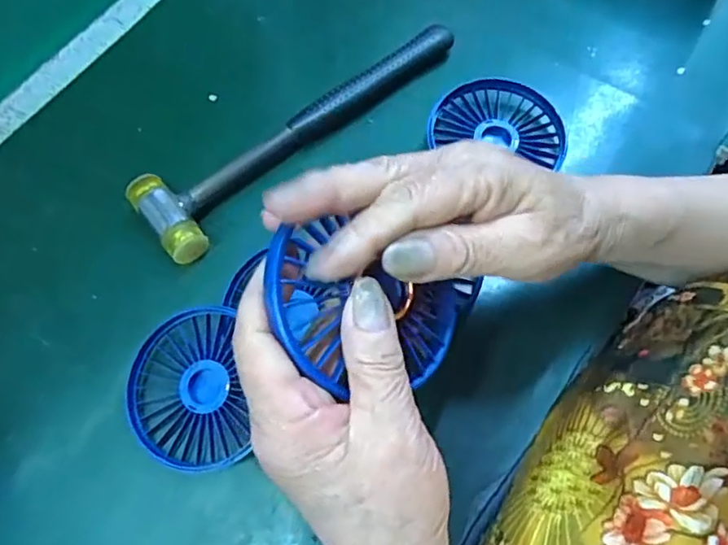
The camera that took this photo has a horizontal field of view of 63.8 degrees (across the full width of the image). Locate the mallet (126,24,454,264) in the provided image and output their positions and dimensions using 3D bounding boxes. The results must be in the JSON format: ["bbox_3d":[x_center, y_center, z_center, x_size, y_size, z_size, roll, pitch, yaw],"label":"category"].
[{"bbox_3d":[-0.043,-0.101,0.397,0.239,0.024,0.059,-40,73,-12],"label":"mallet"}]

